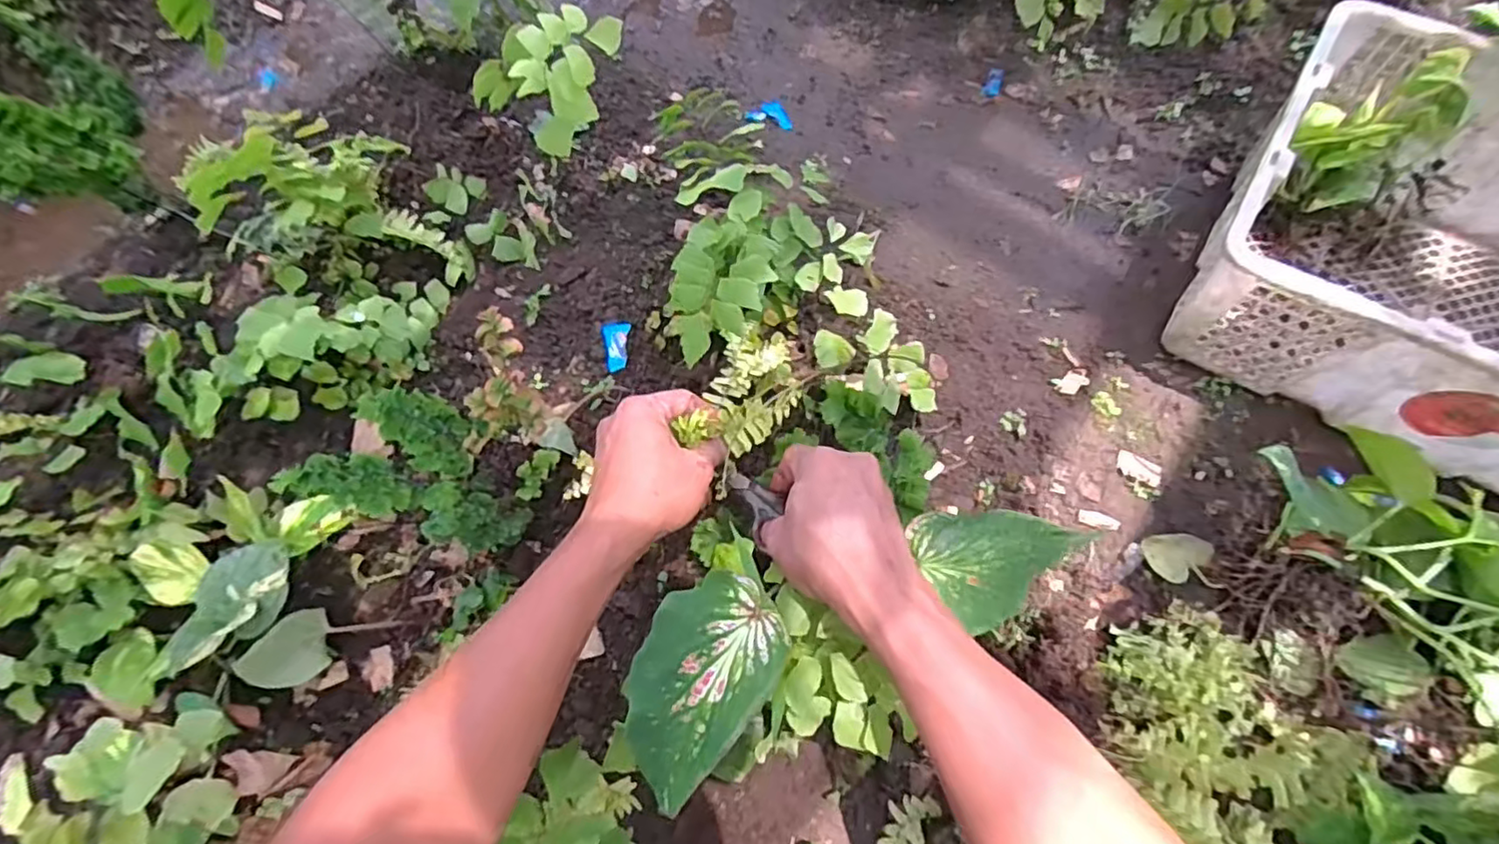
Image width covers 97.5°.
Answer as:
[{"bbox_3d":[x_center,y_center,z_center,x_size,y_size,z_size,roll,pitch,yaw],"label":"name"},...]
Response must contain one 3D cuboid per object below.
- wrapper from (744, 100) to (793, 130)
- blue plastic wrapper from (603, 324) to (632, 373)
[{"bbox_3d":[0.026,-0.396,0.840,0.059,0.013,0.046,5,66,5],"label":"wrapper"},{"bbox_3d":[-0.120,-0.070,0.600,0.024,0.010,0.049,-8,65,-1],"label":"blue plastic wrapper"}]

